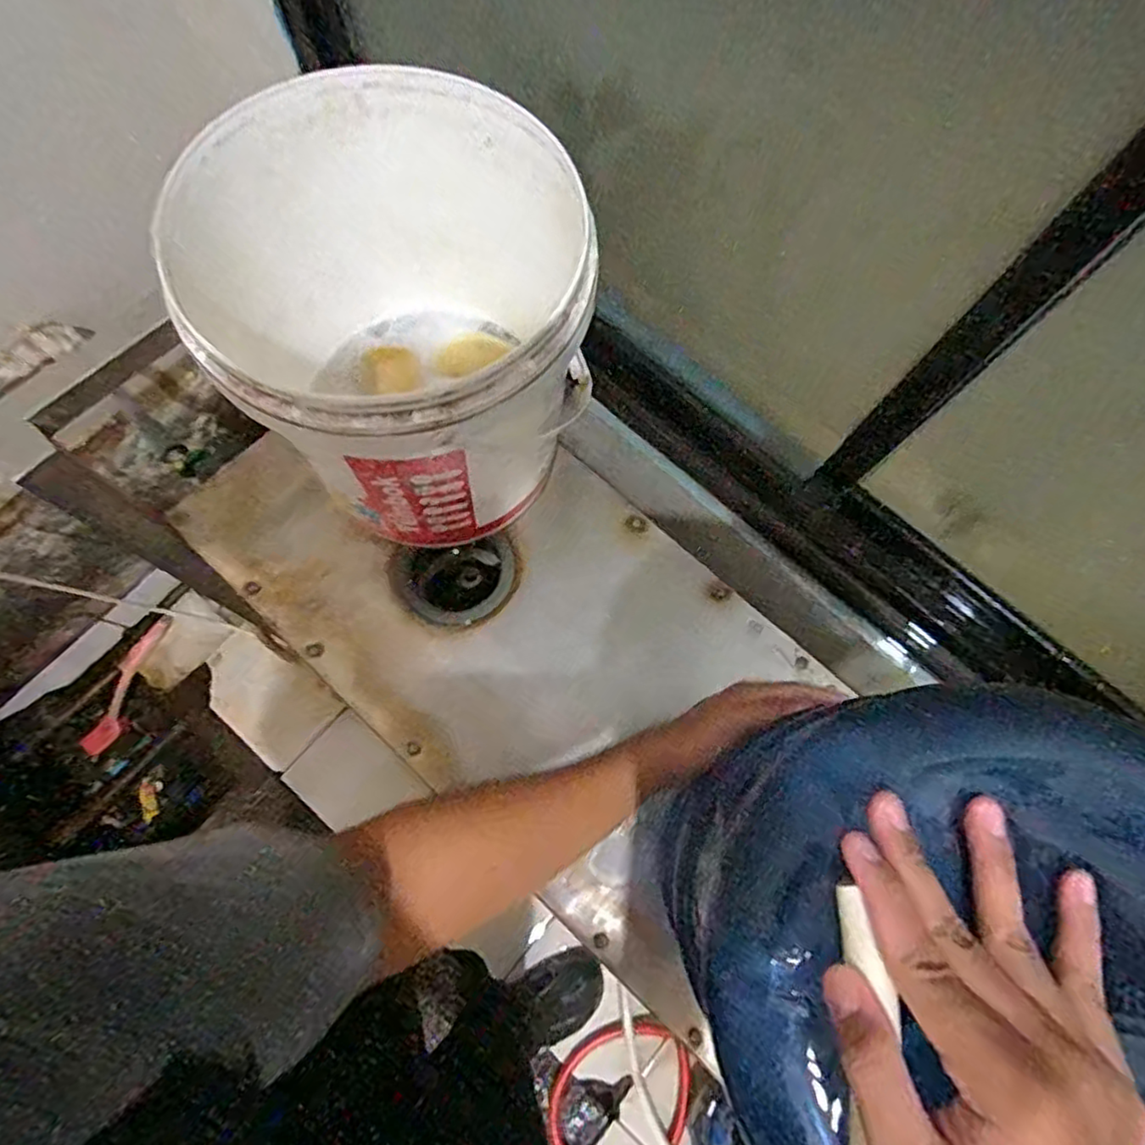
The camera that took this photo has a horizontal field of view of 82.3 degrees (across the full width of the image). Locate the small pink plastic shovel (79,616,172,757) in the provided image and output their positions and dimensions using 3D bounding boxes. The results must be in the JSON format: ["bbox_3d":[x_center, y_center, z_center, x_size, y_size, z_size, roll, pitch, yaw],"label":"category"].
[{"bbox_3d":[-0.959,0.240,1.412,0.055,0.036,0.320,26,88,5],"label":"small pink plastic shovel"}]

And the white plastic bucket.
[{"bbox_3d":[-0.153,-0.202,0.612,0.278,0.302,0.299,1,74,-2],"label":"white plastic bucket"}]

